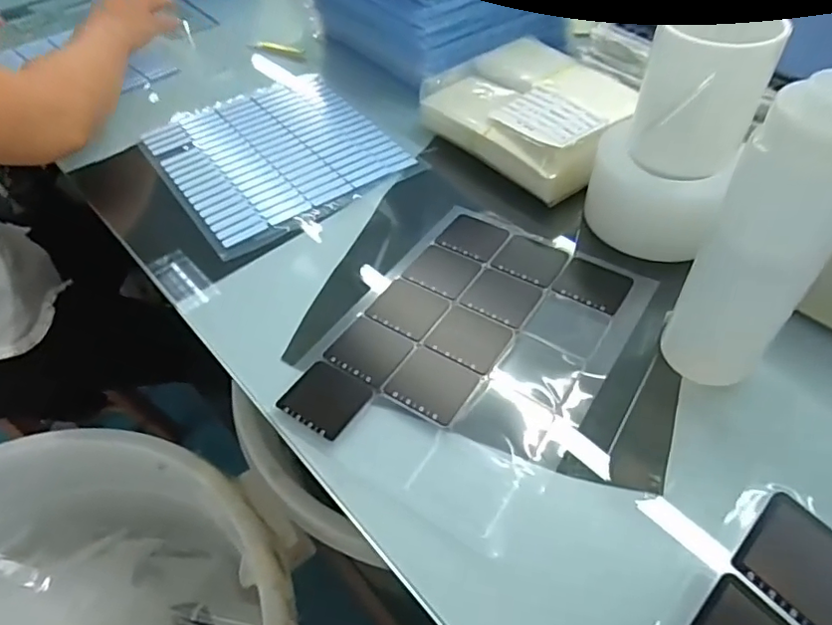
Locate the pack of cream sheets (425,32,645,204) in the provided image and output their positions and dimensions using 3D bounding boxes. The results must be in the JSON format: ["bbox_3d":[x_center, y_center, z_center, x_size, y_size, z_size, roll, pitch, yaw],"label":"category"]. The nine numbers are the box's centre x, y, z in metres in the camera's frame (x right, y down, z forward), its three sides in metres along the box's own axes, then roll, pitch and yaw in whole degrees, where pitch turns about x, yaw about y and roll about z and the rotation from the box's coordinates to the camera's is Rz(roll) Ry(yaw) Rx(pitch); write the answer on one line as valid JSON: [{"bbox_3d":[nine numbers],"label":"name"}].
[{"bbox_3d":[0.128,-0.217,0.598,0.166,0.055,0.216,-32,54,-23],"label":"pack of cream sheets"}]

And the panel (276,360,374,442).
[{"bbox_3d":[-0.066,0.062,0.408,0.058,0.004,0.049,26,54,24],"label":"panel"}]

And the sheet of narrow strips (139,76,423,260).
[{"bbox_3d":[-0.166,-0.188,0.639,0.239,0.010,0.280,-28,52,-20],"label":"sheet of narrow strips"}]

